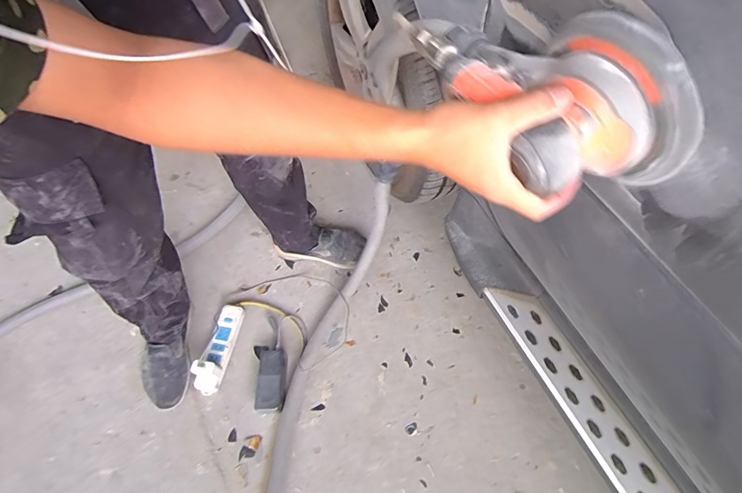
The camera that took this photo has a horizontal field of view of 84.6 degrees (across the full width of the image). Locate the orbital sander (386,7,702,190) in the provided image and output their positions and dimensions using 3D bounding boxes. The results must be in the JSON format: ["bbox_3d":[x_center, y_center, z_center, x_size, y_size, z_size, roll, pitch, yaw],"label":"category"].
[{"bbox_3d":[0.122,-0.128,0.340,0.096,0.111,0.253,-40,59,-16],"label":"orbital sander"}]

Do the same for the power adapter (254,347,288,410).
[{"bbox_3d":[-0.231,0.308,0.946,0.062,0.023,0.142,-3,50,1],"label":"power adapter"}]

